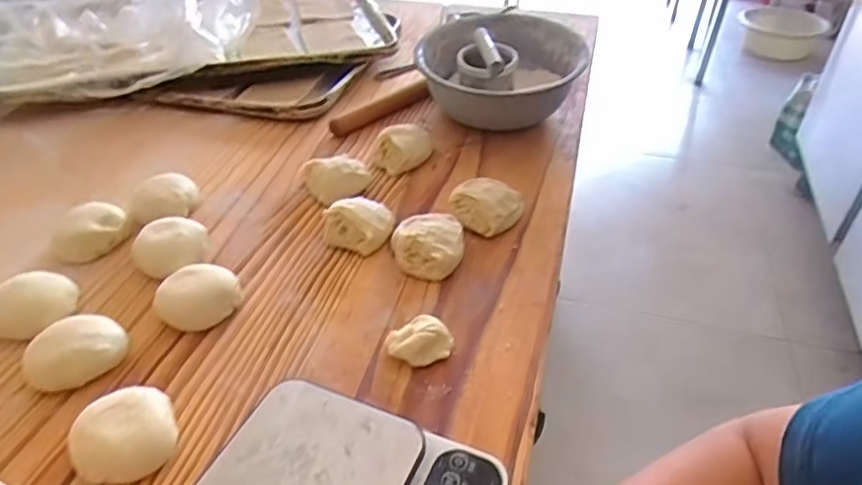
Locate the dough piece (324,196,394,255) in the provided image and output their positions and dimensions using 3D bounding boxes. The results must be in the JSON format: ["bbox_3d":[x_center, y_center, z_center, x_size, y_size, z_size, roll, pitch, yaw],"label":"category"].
[{"bbox_3d":[-0.070,-0.019,0.589,0.061,0.029,0.050,16,42,14],"label":"dough piece"}]

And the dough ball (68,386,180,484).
[{"bbox_3d":[-0.207,0.130,0.407,0.063,0.028,0.057,-23,47,-27],"label":"dough ball"}]

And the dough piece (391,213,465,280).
[{"bbox_3d":[-0.003,0.001,0.569,0.065,0.031,0.064,0,38,0],"label":"dough piece"}]

